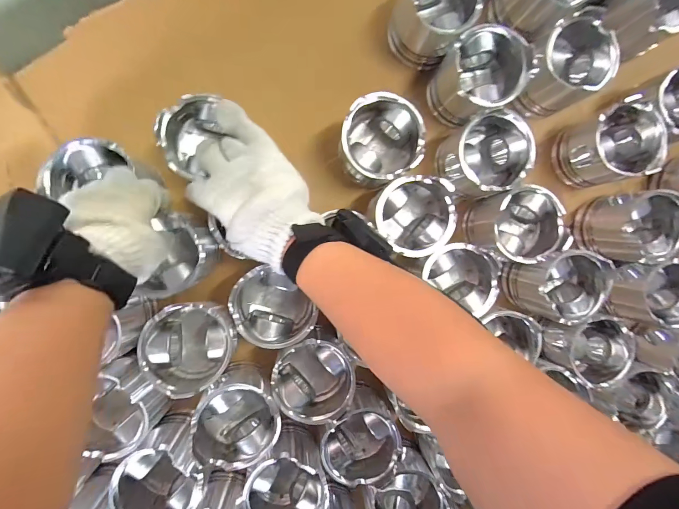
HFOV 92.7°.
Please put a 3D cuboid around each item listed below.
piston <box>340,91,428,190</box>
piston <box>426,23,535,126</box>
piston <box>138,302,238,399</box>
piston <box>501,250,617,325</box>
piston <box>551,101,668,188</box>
[{"bbox_3d":[0.044,-0.129,0.385,0.097,0.085,0.090,-26,96,-5],"label":"piston"},{"bbox_3d":[0.170,-0.217,0.399,0.089,0.081,0.090,0,93,-7],"label":"piston"},{"bbox_3d":[-0.159,0.098,0.357,0.093,0.065,0.089,0,93,-7],"label":"piston"},{"bbox_3d":[0.283,0.040,0.425,0.100,0.075,0.090,-13,94,-7],"label":"piston"},{"bbox_3d":[0.351,-0.139,0.428,0.095,0.078,0.085,-13,94,-7],"label":"piston"}]

